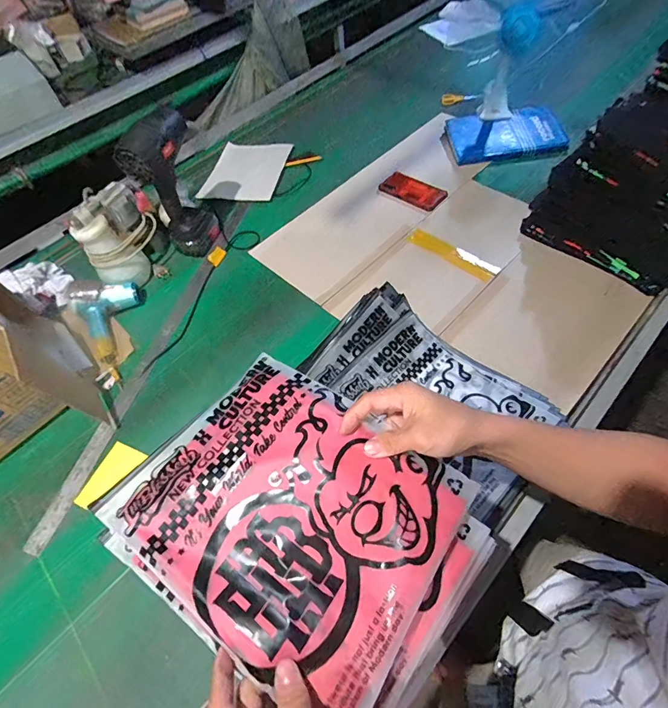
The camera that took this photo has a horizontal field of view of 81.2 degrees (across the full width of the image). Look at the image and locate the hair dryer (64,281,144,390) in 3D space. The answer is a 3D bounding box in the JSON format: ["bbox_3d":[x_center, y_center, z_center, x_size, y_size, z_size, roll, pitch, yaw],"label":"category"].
[{"bbox_3d":[-0.450,-0.070,0.808,0.131,0.075,0.231,-33,59,-14],"label":"hair dryer"}]

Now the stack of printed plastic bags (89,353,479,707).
[{"bbox_3d":[-0.049,0.145,0.387,0.306,0.041,0.233,30,65,18],"label":"stack of printed plastic bags"}]

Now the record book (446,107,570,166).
[{"bbox_3d":[0.444,-0.576,1.016,0.280,0.045,0.171,-4,60,1],"label":"record book"}]

